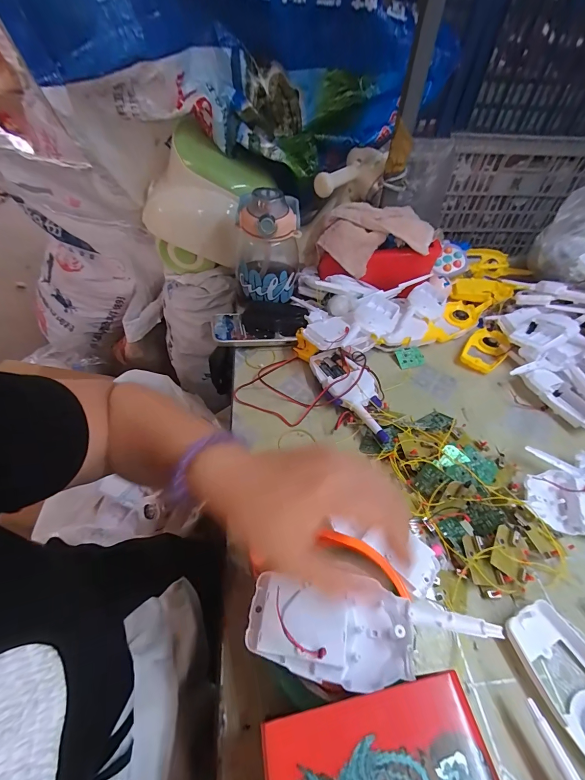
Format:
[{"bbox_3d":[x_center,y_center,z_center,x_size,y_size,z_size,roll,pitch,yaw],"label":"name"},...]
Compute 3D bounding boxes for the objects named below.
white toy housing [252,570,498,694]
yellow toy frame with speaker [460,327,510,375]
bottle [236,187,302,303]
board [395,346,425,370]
[{"bbox_3d":[0.052,0.164,0.220,0.162,0.031,0.056,5,48,-2],"label":"white toy housing"},{"bbox_3d":[0.314,-0.065,0.529,0.057,0.015,0.107,36,56,26],"label":"yellow toy frame with speaker"},{"bbox_3d":[-0.037,-0.243,0.542,0.113,0.157,0.109,-3,48,-5],"label":"bottle"},{"bbox_3d":[0.186,-0.051,0.514,0.040,0.004,0.035,-13,70,-5],"label":"board"}]

